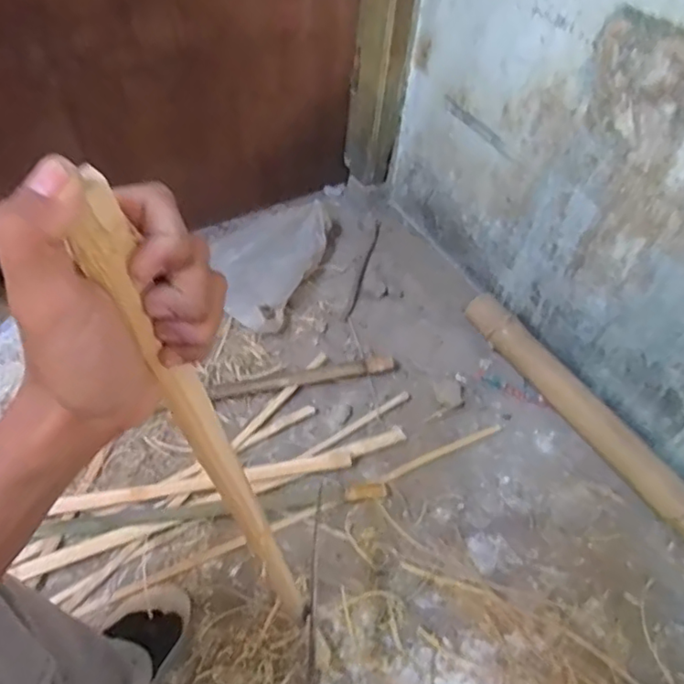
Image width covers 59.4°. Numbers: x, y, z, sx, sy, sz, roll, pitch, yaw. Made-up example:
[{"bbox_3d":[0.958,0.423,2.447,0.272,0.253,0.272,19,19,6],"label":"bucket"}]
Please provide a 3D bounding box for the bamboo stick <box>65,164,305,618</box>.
[{"bbox_3d":[-0.070,0.095,0.390,0.018,0.461,0.024,-6,48,4],"label":"bamboo stick"}]

